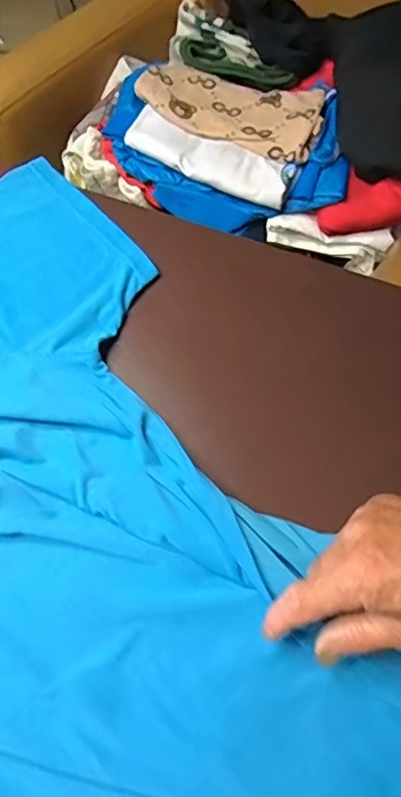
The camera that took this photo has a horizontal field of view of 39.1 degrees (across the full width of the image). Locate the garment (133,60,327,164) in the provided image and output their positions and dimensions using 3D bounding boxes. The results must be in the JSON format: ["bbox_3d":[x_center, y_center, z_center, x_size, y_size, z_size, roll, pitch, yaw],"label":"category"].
[{"bbox_3d":[0.044,-0.407,0.777,0.260,0.046,0.121,28,69,10],"label":"garment"}]

